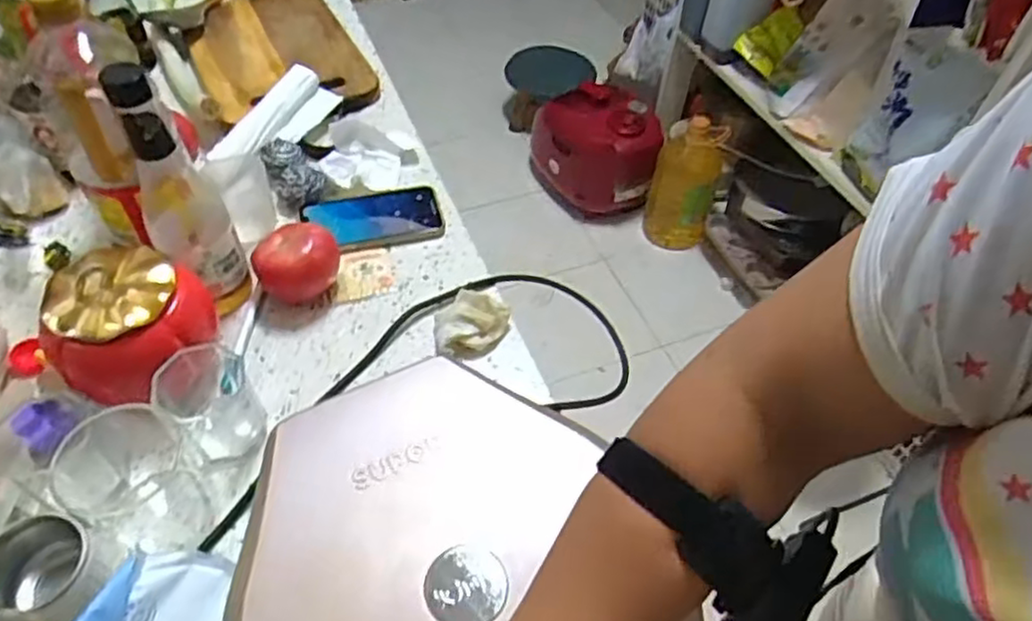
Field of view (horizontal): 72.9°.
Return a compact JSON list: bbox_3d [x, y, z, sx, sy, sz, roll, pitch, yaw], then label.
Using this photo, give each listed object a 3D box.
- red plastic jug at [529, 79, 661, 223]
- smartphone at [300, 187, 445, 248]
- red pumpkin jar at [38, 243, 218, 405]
[{"bbox_3d":[0.216,-0.432,1.932,0.336,0.273,0.252,10,52,5],"label":"red plastic jug"},{"bbox_3d":[-0.155,-0.103,0.760,0.144,0.009,0.081,-10,52,-10],"label":"smartphone"},{"bbox_3d":[-0.311,0.012,0.572,0.108,0.105,0.108,1,51,-2],"label":"red pumpkin jar"}]

